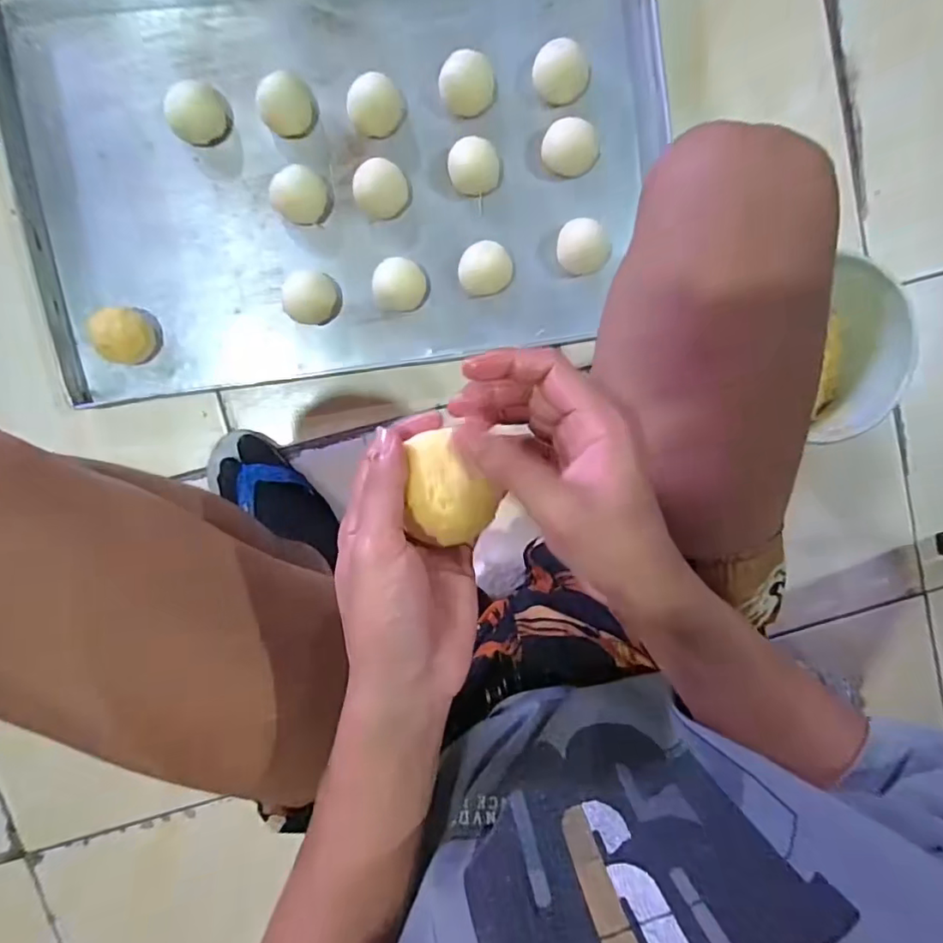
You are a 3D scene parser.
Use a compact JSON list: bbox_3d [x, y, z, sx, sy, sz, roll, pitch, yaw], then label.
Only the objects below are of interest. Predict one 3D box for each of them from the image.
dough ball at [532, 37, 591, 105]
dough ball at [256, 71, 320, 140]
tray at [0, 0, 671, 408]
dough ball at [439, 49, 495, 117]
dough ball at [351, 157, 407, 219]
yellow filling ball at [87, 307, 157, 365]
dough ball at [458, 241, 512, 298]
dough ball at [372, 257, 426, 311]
[{"bbox_3d":[0.100,-0.444,0.605,0.058,0.029,0.059,0,95,-4],"label":"dough ball"},{"bbox_3d":[-0.198,-0.394,0.588,0.066,0.036,0.056,-18,96,-2],"label":"dough ball"},{"bbox_3d":[-0.130,-0.349,0.598,0.690,0.035,0.457,-8,96,-3],"label":"tray"},{"bbox_3d":[-0.005,-0.426,0.599,0.059,0.030,0.052,-2,95,-4],"label":"dough ball"},{"bbox_3d":[-0.100,-0.313,0.605,0.058,0.027,0.053,0,95,-4],"label":"dough ball"},{"bbox_3d":[-0.380,-0.149,0.592,0.059,0.046,0.064,18,94,-6],"label":"yellow filling ball"},{"bbox_3d":[0.017,-0.230,0.616,0.062,0.033,0.059,-3,96,-4],"label":"dough ball"},{"bbox_3d":[-0.081,-0.210,0.618,0.058,0.031,0.052,-7,96,-3],"label":"dough ball"}]

